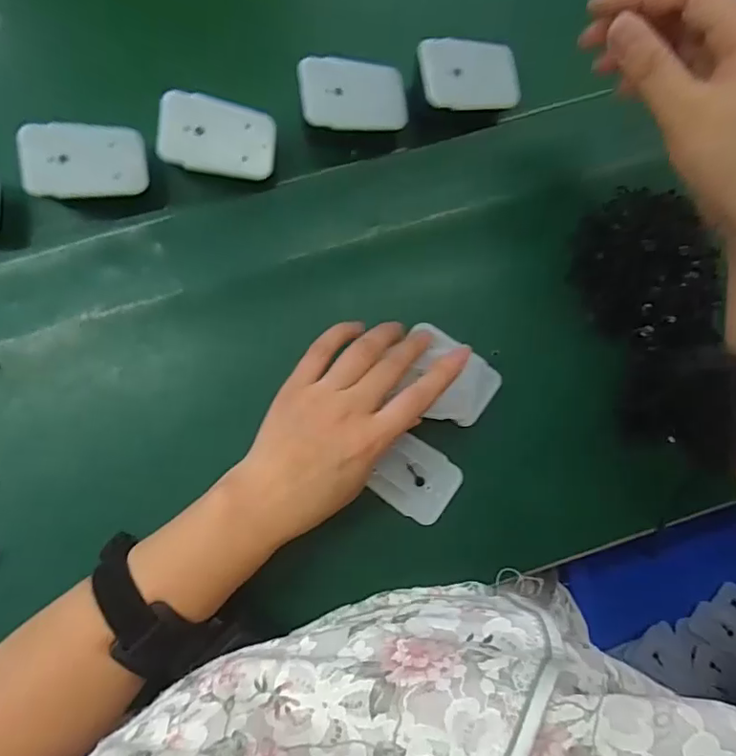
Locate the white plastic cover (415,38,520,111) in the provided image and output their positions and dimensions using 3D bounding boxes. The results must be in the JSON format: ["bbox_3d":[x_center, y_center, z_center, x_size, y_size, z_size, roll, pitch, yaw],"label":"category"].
[{"bbox_3d":[0.067,-0.195,0.347,0.069,0.005,0.044,-15,98,-20],"label":"white plastic cover"}]

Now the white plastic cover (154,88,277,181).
[{"bbox_3d":[-0.093,-0.150,0.337,0.069,0.004,0.044,7,96,-22],"label":"white plastic cover"}]

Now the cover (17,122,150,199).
[{"bbox_3d":[-0.177,-0.136,0.338,0.070,0.006,0.047,-9,87,-28],"label":"cover"}]

